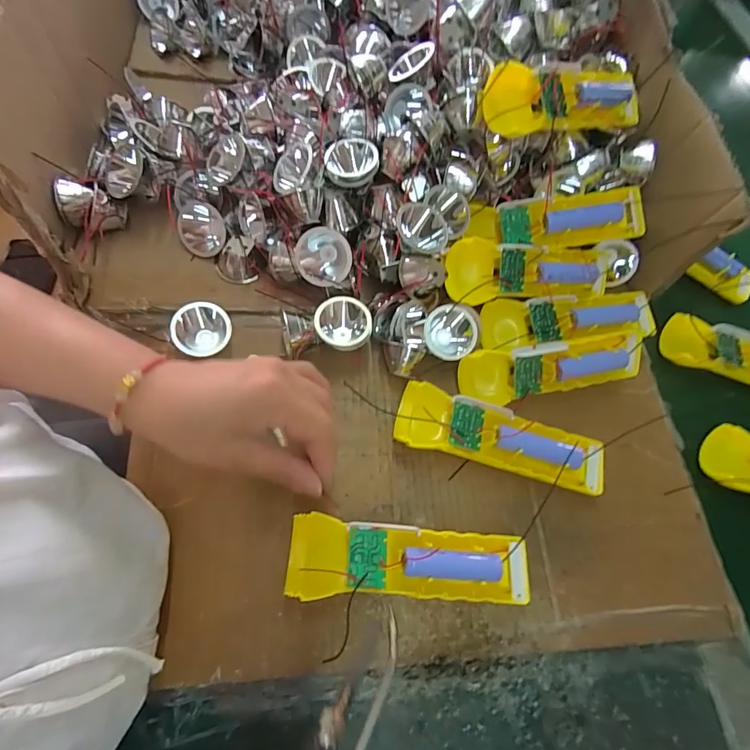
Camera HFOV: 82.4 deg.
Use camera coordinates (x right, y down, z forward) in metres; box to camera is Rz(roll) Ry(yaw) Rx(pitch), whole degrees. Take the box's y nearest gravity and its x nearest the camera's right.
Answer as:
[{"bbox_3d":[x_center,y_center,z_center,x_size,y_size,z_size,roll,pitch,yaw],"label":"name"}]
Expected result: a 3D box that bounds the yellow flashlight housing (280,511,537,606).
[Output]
[{"bbox_3d":[0.024,0.126,0.288,0.158,0.030,0.046,4,66,0],"label":"yellow flashlight housing"}]

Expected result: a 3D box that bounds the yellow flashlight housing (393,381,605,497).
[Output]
[{"bbox_3d":[0.094,0.049,0.328,0.154,0.026,0.048,13,66,4],"label":"yellow flashlight housing"}]

